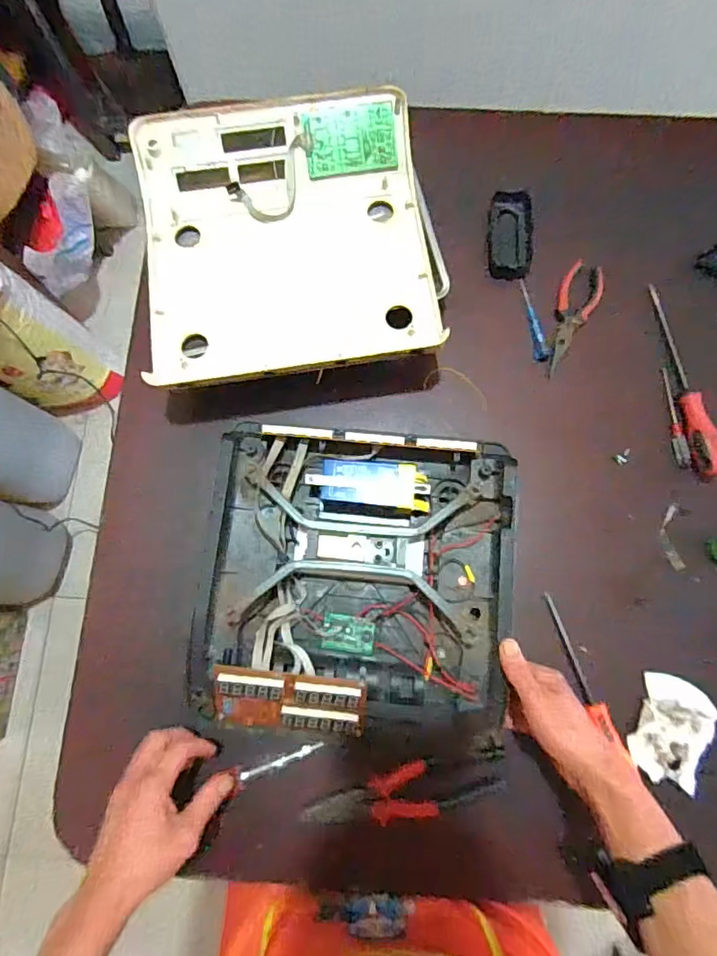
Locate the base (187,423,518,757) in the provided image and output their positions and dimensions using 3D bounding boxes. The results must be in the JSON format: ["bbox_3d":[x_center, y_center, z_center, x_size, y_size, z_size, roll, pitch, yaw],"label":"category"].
[{"bbox_3d":[-0.002,0.106,0.556,0.319,0.052,0.314,6,78,2],"label":"base"}]

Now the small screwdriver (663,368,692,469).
[{"bbox_3d":[0.375,-0.072,0.619,0.014,0.014,0.125,-2,78,0],"label":"small screwdriver"}]

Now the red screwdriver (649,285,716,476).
[{"bbox_3d":[0.383,-0.120,0.615,0.029,0.024,0.241,-8,78,-1],"label":"red screwdriver"}]

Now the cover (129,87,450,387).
[{"bbox_3d":[-0.087,-0.284,0.624,0.336,0.054,0.359,-8,78,-1],"label":"cover"}]

